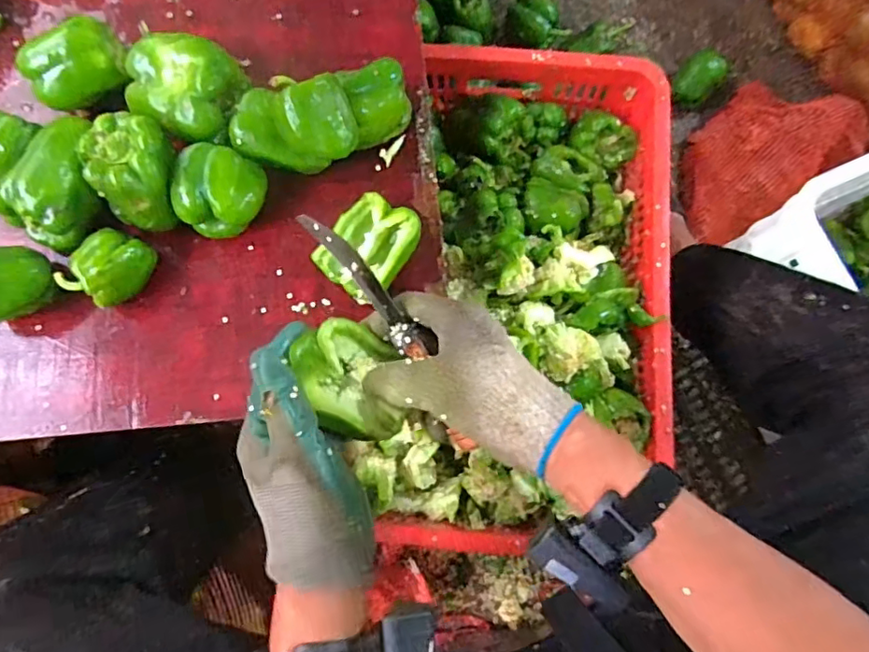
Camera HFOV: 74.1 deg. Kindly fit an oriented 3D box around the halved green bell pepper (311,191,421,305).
[{"bbox_3d":[-0.055,-0.066,0.491,0.075,0.036,0.086,31,80,7],"label":"halved green bell pepper"}]

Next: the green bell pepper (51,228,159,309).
[{"bbox_3d":[-0.268,-0.047,0.479,0.060,0.048,0.061,0,78,1],"label":"green bell pepper"}]

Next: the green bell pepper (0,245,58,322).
[{"bbox_3d":[-0.349,-0.032,0.474,0.063,0.061,0.065,13,79,3],"label":"green bell pepper"}]

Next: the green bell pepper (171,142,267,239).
[{"bbox_3d":[-0.180,-0.109,0.484,0.062,0.059,0.065,15,79,4],"label":"green bell pepper"}]

